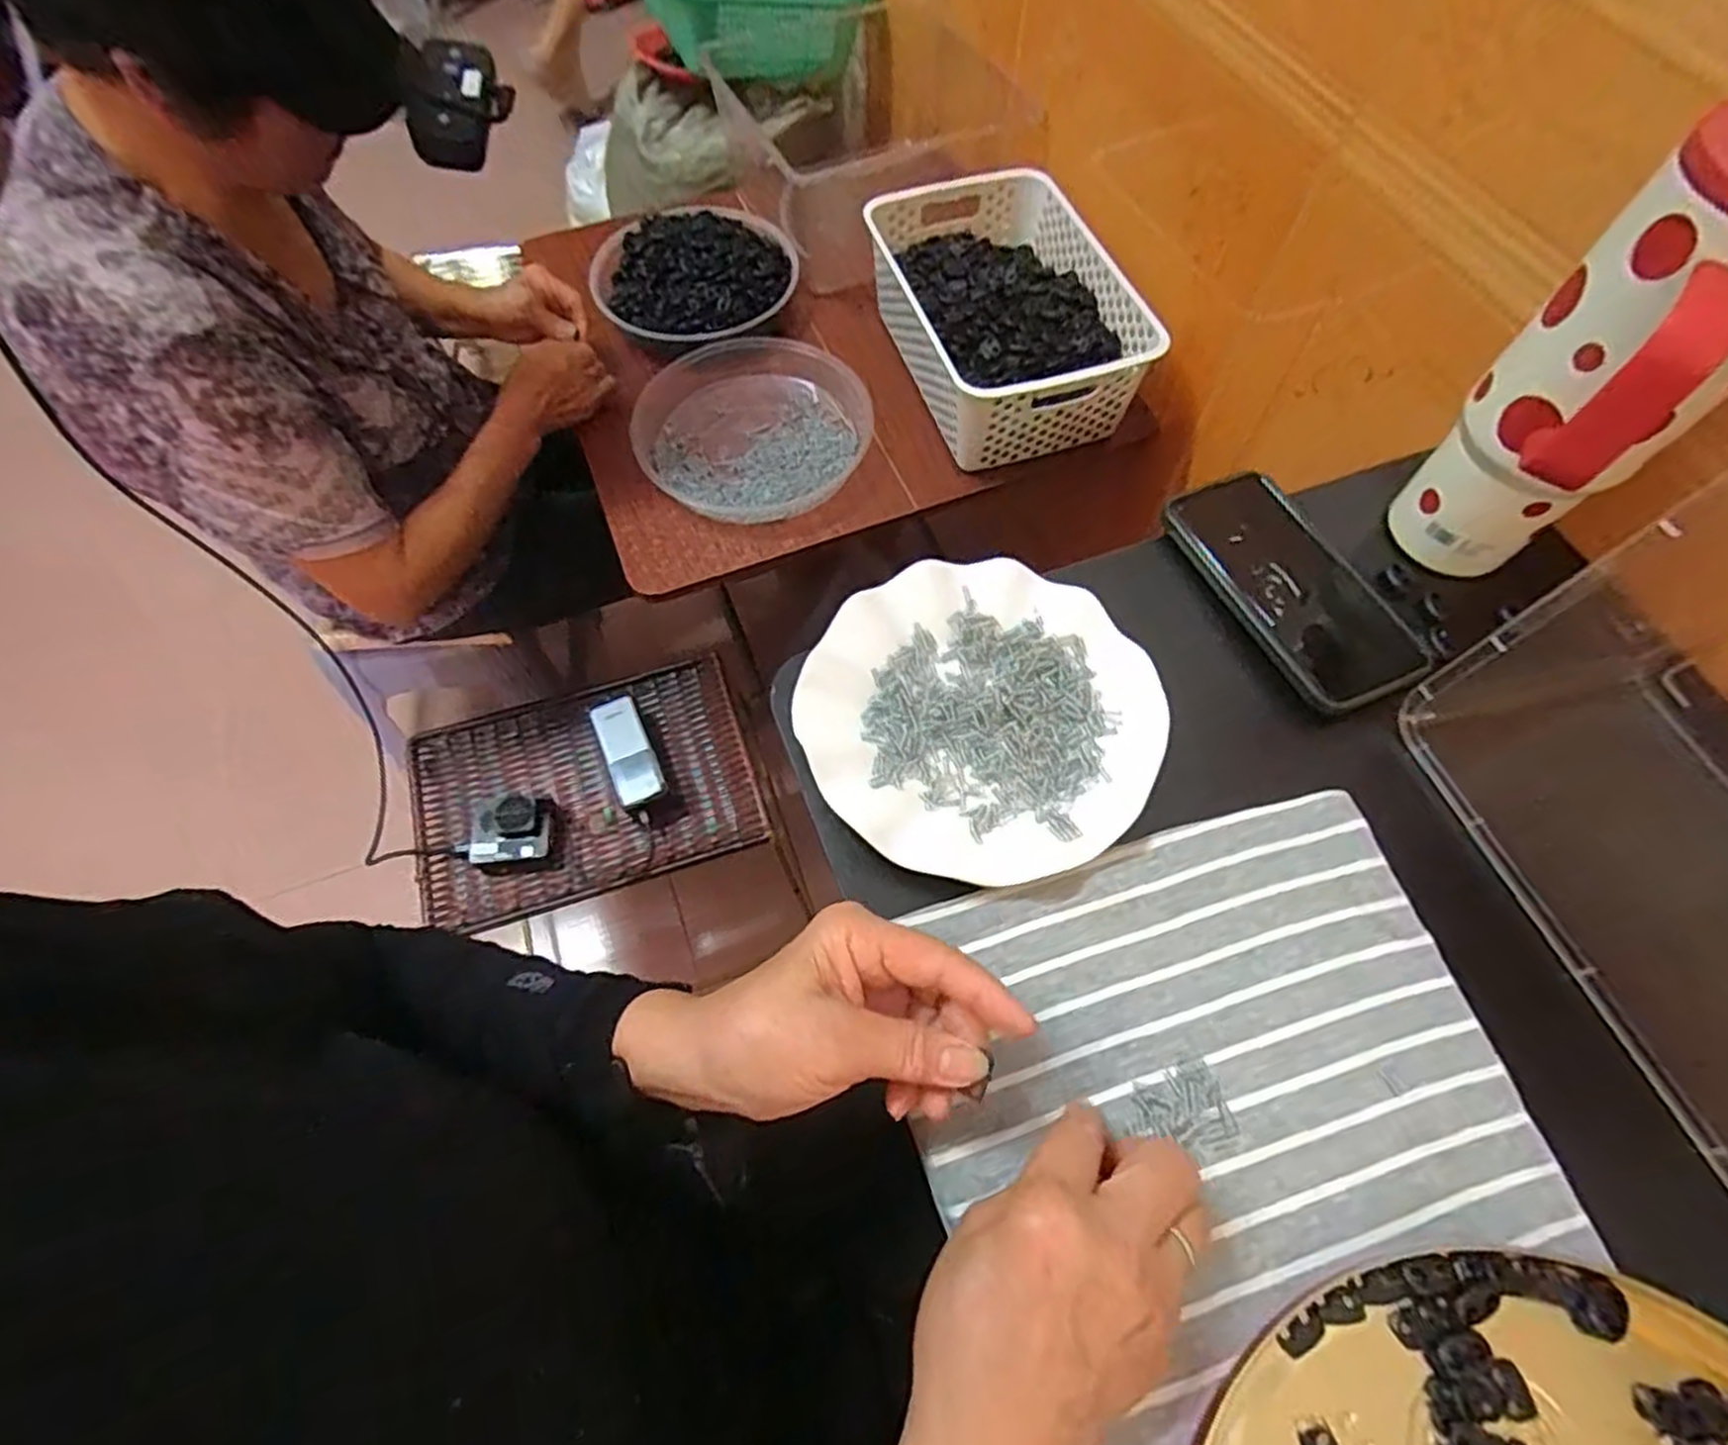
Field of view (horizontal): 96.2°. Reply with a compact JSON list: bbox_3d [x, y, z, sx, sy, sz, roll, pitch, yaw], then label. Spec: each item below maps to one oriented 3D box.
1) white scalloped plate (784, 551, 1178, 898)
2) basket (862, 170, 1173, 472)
[{"bbox_3d":[0.060,-0.005,0.410,0.178,0.021,0.176,-1,64,1],"label":"white scalloped plate"},{"bbox_3d":[0.142,-0.416,0.794,0.210,0.097,0.314,-16,65,-6],"label":"basket"}]

